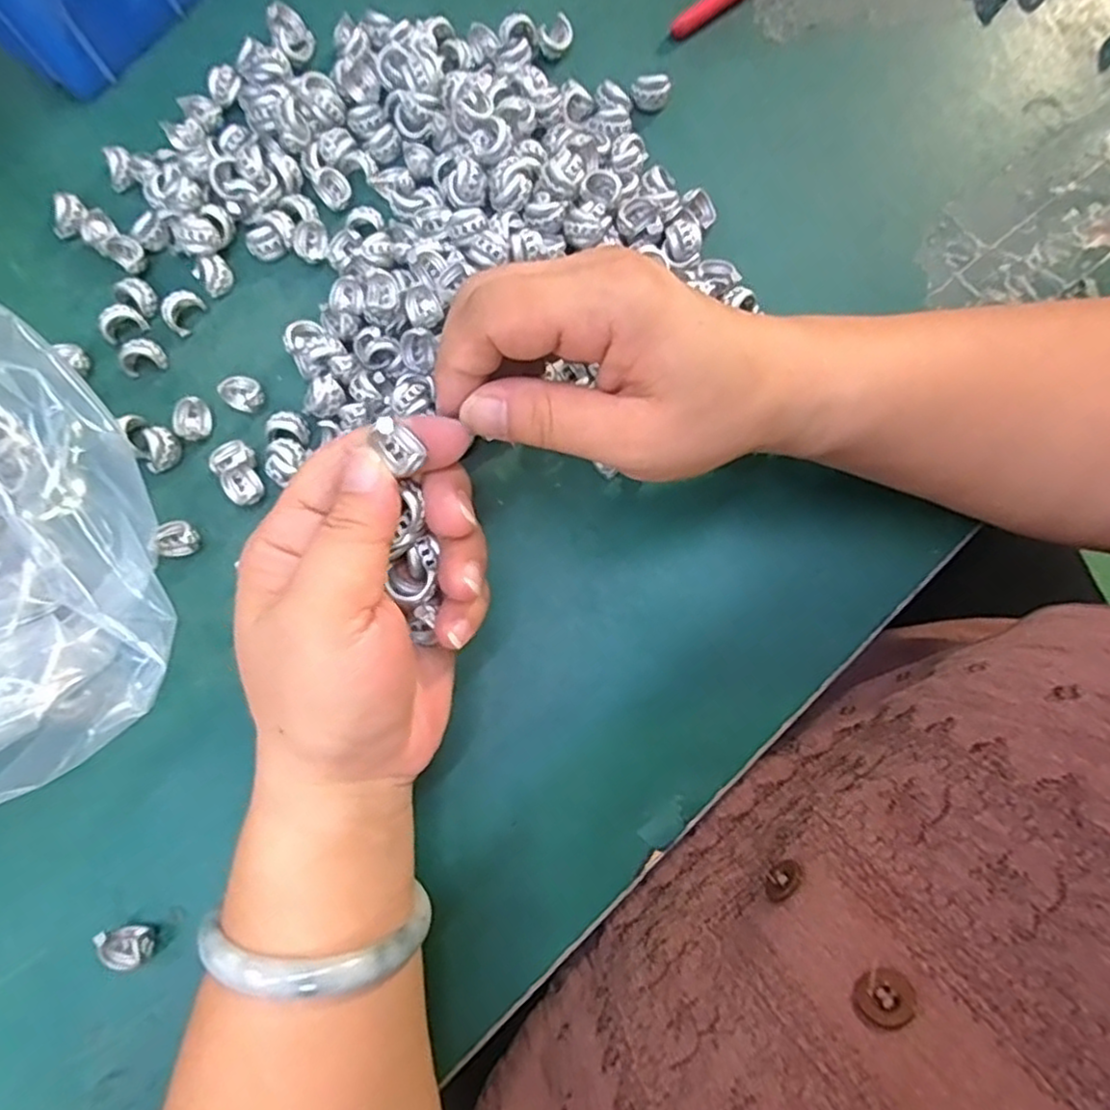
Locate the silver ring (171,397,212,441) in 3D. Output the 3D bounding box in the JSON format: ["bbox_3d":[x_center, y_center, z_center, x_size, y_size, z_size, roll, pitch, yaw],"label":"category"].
[{"bbox_3d":[-0.153,-0.057,0.293,0.013,0.009,0.016,-17,80,-2],"label":"silver ring"}]

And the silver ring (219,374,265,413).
[{"bbox_3d":[-0.131,-0.068,0.295,0.018,0.010,0.014,38,82,7],"label":"silver ring"}]

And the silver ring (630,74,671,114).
[{"bbox_3d":[0.044,-0.211,0.318,0.017,0.011,0.012,8,80,2],"label":"silver ring"}]

